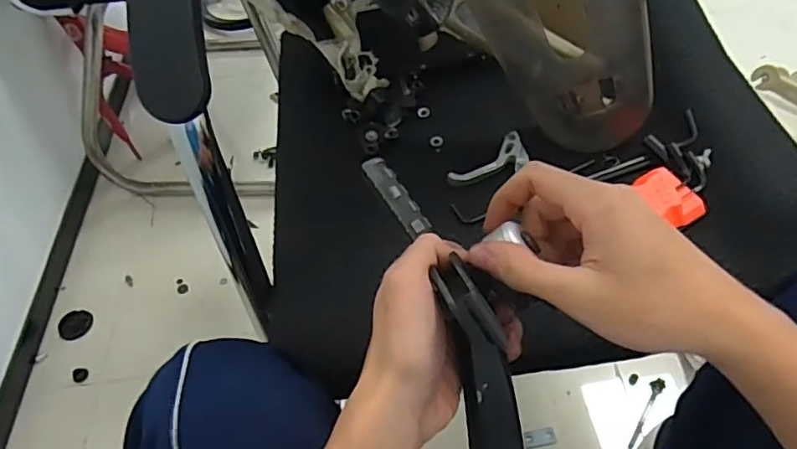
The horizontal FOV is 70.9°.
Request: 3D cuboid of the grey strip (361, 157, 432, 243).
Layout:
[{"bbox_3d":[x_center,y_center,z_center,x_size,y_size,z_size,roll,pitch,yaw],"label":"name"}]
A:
[{"bbox_3d":[-0.001,-0.018,0.345,0.017,0.004,0.057,-30,77,-29],"label":"grey strip"}]

